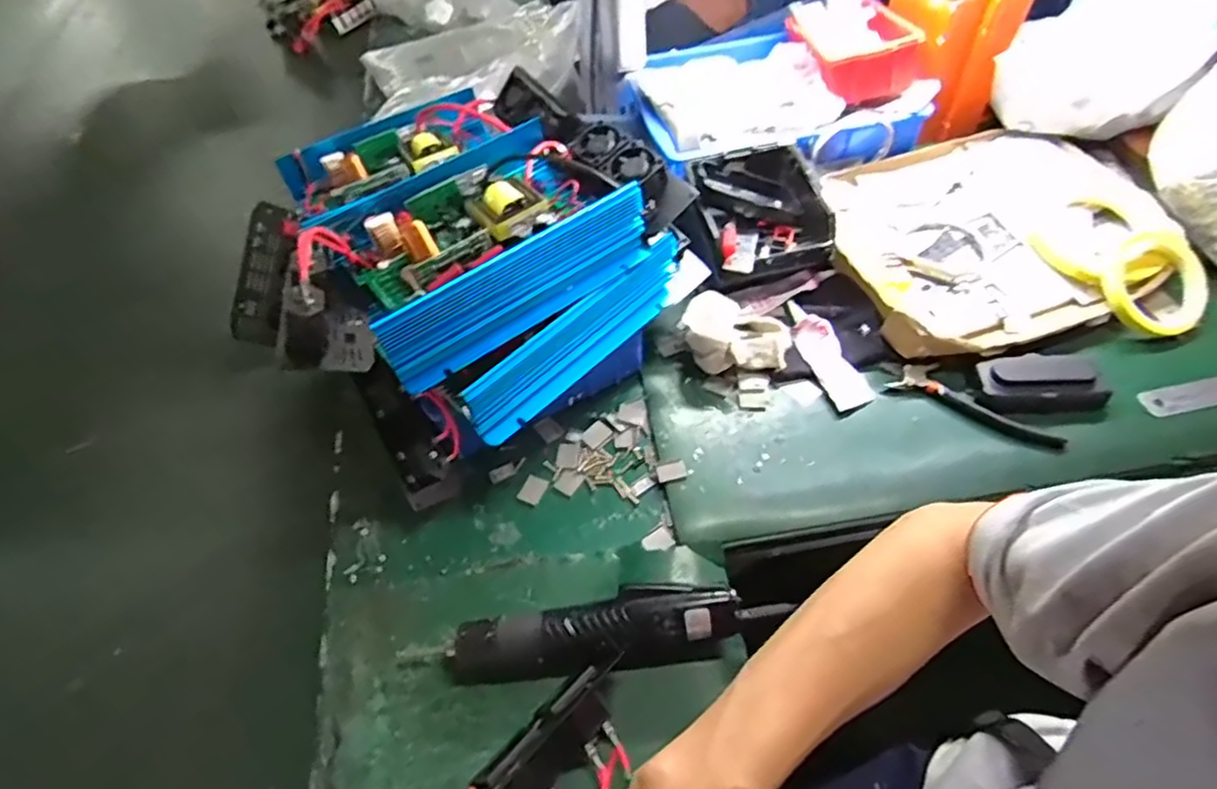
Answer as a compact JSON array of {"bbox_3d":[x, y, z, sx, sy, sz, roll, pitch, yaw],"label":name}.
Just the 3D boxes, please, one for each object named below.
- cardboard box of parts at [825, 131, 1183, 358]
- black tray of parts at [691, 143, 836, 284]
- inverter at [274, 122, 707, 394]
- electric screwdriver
[{"bbox_3d":[0.373,-0.162,0.647,0.306,0.029,0.260,-13,55,-5],"label":"cardboard box of parts"},{"bbox_3d":[0.151,-0.181,0.658,0.126,0.058,0.142,-16,55,-7],"label":"black tray of parts"},{"bbox_3d":[-0.103,-0.126,0.500,0.304,0.069,0.167,-34,59,-19],"label":"inverter"},{"bbox_3d":[-0.010,0.172,0.471,0.279,0.041,0.051,-5,55,1],"label":"electric screwdriver"}]

